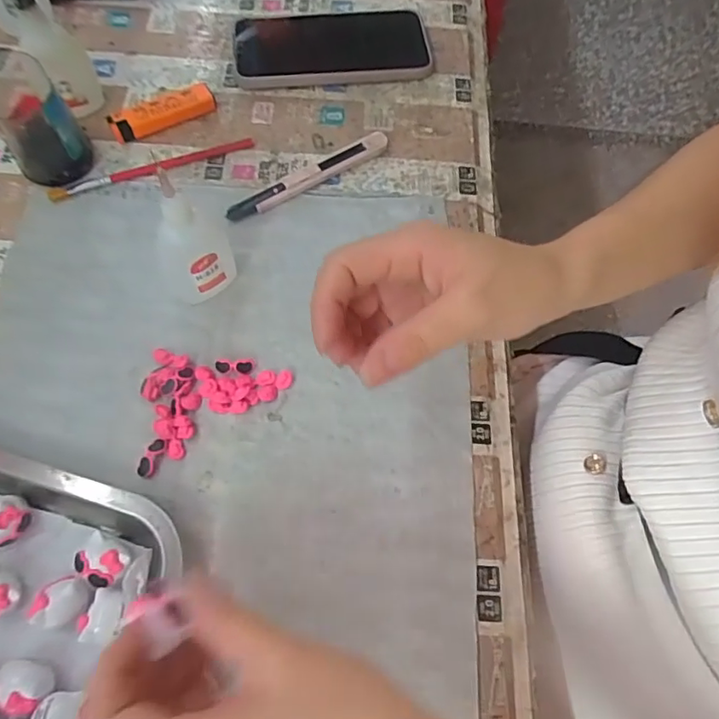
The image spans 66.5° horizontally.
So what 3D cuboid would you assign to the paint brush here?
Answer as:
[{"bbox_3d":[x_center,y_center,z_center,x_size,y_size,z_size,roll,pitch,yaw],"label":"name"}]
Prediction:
[{"bbox_3d":[-0.151,-0.142,0.403,0.149,0.006,0.015,-23,68,-12],"label":"paint brush"}]

